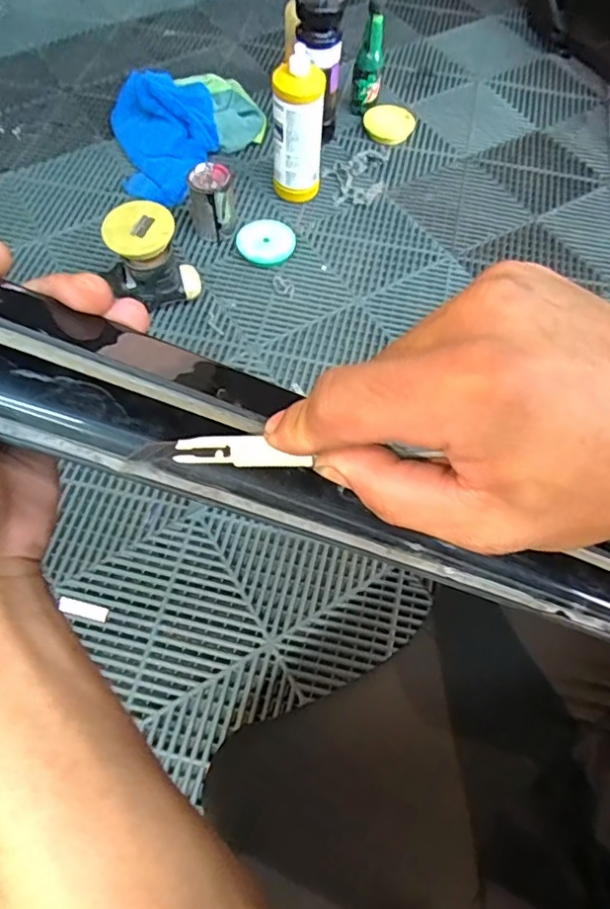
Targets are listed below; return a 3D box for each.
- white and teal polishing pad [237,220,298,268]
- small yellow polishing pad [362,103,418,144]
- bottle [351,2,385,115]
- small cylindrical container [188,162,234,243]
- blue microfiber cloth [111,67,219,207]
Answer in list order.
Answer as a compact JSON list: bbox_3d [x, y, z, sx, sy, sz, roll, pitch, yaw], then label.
[{"bbox_3d":[-0.066,-0.361,0.969,0.098,0.027,0.081,-7,63,-5],"label":"white and teal polishing pad"},{"bbox_3d":[0.167,-0.651,1.117,0.099,0.029,0.101,7,63,2],"label":"small yellow polishing pad"},{"bbox_3d":[0.123,-0.754,1.094,0.054,0.175,0.059,7,63,2],"label":"bottle"},{"bbox_3d":[-0.156,-0.424,0.958,0.066,0.107,0.068,1,63,-1],"label":"small cylindrical container"},{"bbox_3d":[-0.259,-0.600,1.050,0.188,0.092,0.294,-13,64,-8],"label":"blue microfiber cloth"}]

